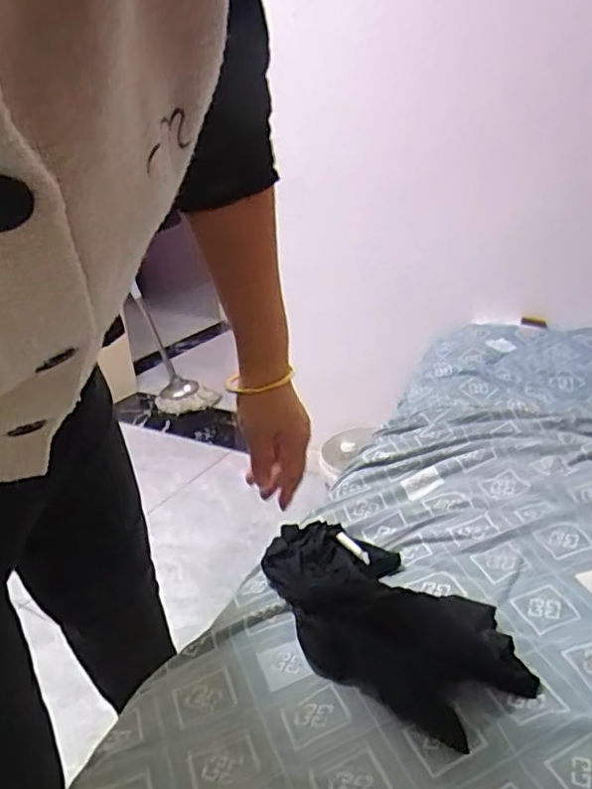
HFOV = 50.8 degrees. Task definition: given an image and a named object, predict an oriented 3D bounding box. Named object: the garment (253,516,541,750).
[{"bbox_3d":[0.082,0.206,0.658,0.150,0.076,0.321,-16,27,-27],"label":"garment"}]

